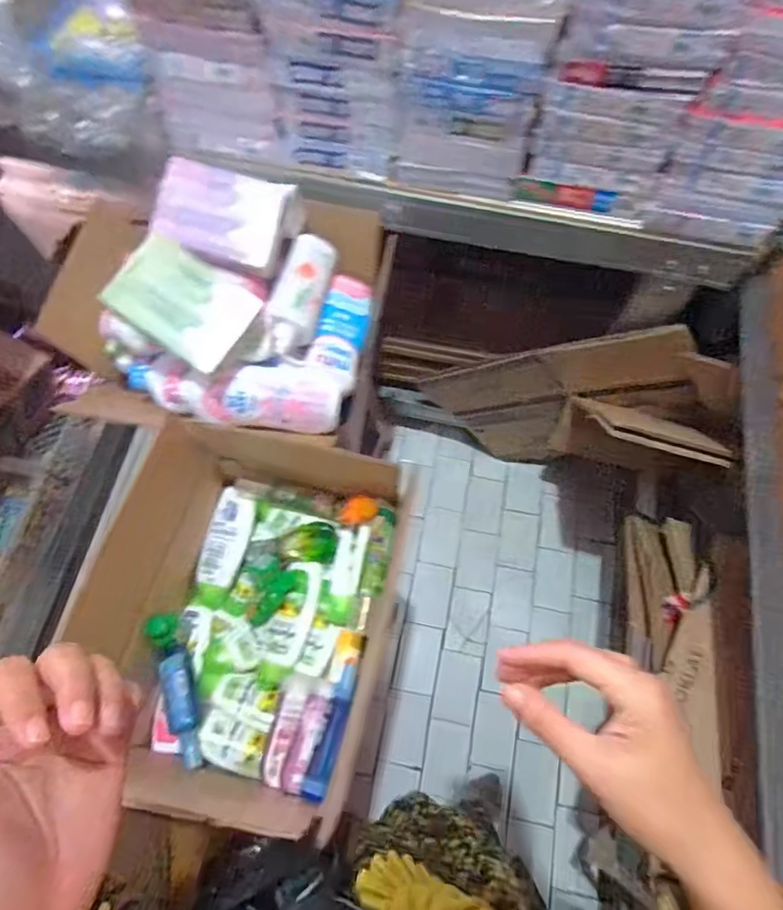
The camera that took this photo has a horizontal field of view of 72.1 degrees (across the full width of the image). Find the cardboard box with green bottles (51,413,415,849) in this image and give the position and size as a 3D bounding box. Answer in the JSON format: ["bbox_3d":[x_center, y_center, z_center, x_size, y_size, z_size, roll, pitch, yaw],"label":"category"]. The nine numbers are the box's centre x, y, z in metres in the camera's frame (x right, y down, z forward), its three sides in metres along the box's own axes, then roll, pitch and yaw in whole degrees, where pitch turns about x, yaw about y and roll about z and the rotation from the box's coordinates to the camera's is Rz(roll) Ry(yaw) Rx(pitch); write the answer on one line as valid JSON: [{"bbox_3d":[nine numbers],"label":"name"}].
[{"bbox_3d":[-0.175,0.189,0.668,0.283,0.244,0.373,13,68,3],"label":"cardboard box with green bottles"}]

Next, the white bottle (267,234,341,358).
[{"bbox_3d":[-0.132,-0.227,0.774,0.059,0.057,0.188,16,68,5],"label":"white bottle"}]

